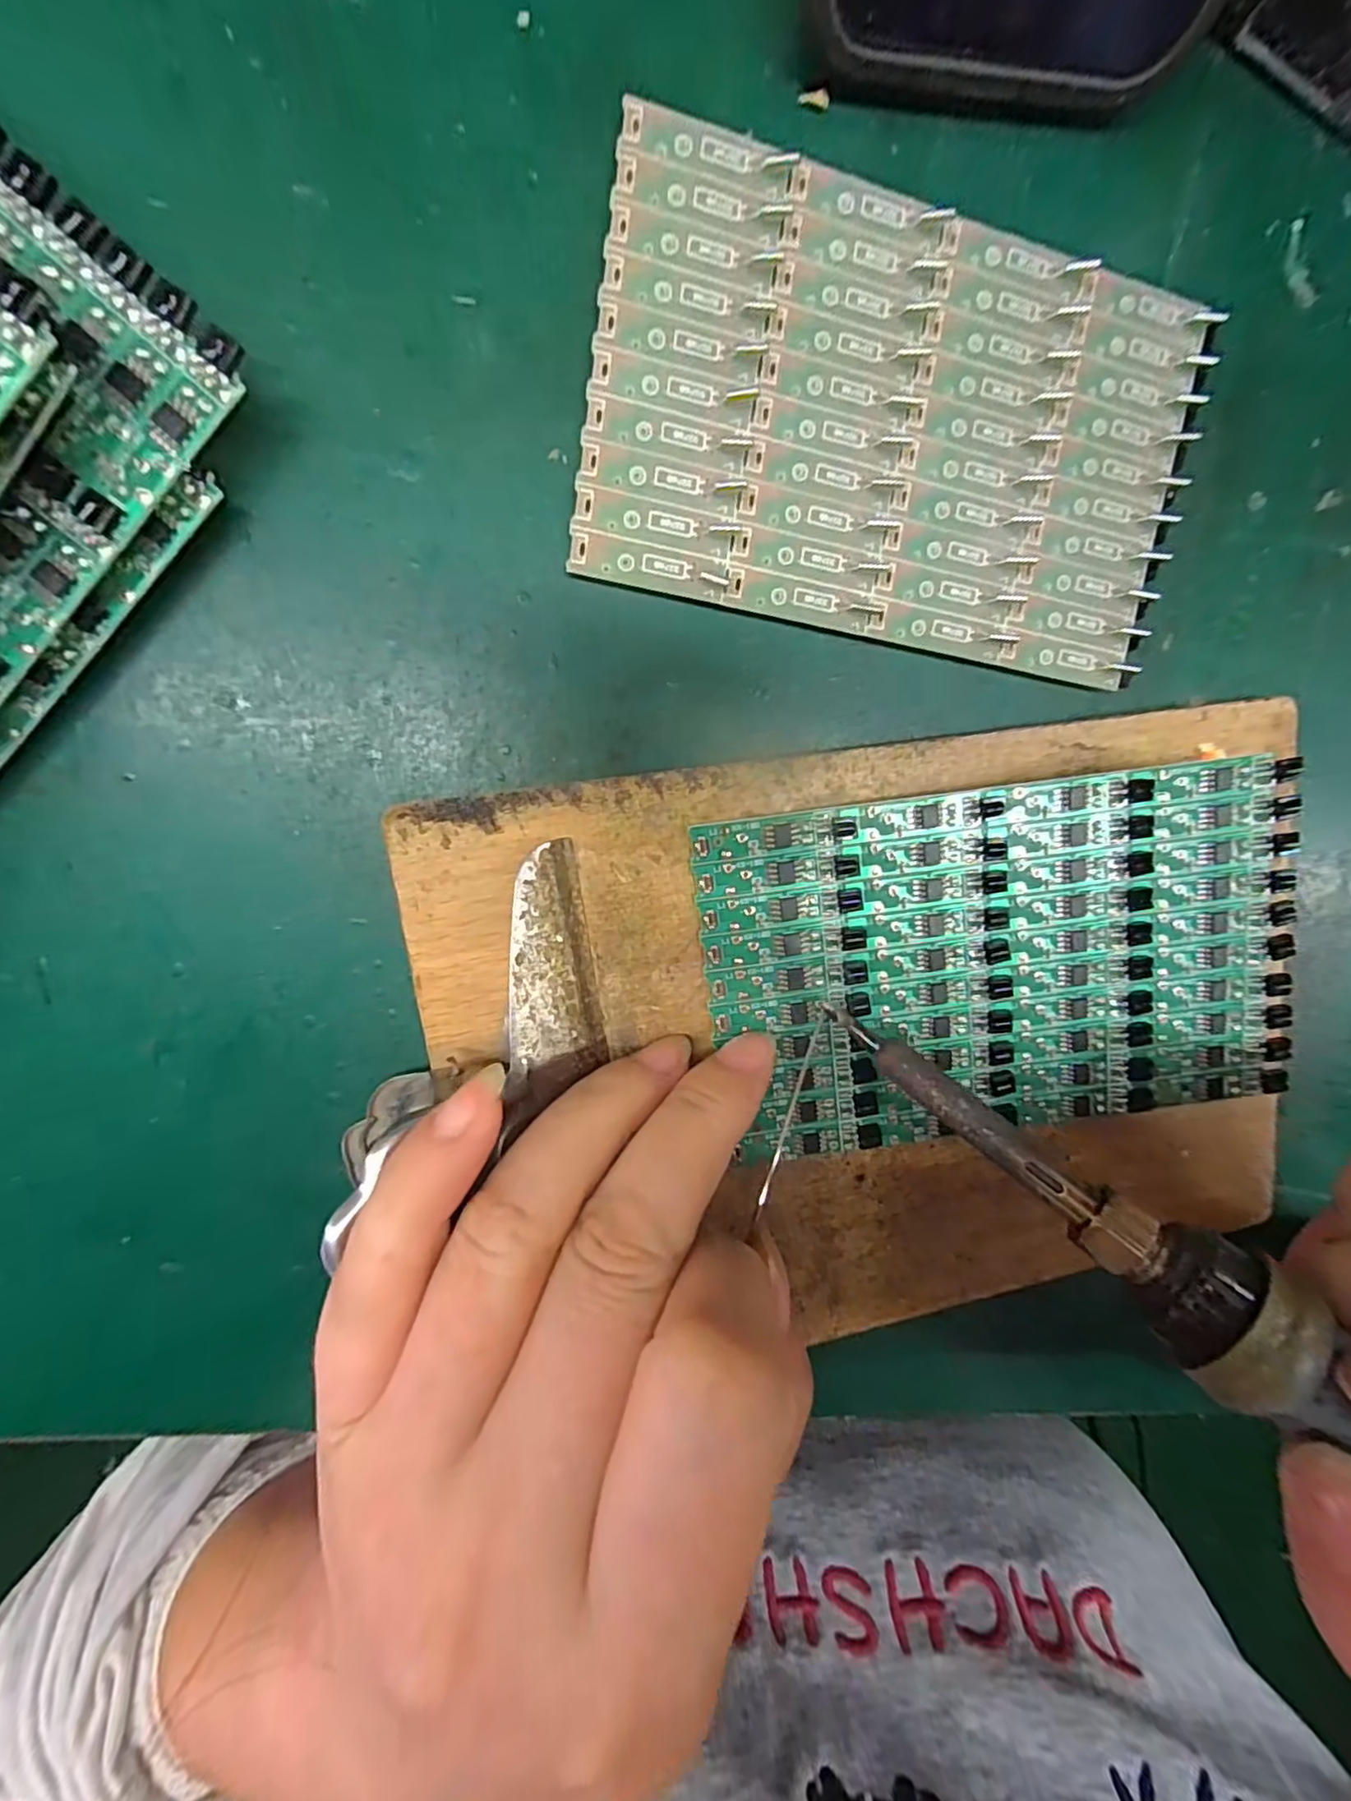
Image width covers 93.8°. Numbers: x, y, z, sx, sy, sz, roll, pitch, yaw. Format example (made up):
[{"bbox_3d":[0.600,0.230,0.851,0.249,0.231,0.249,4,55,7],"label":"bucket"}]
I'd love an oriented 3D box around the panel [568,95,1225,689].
[{"bbox_3d":[0.049,-0.096,0.128,0.129,0.007,0.078,7,98,-12],"label":"panel"}]

